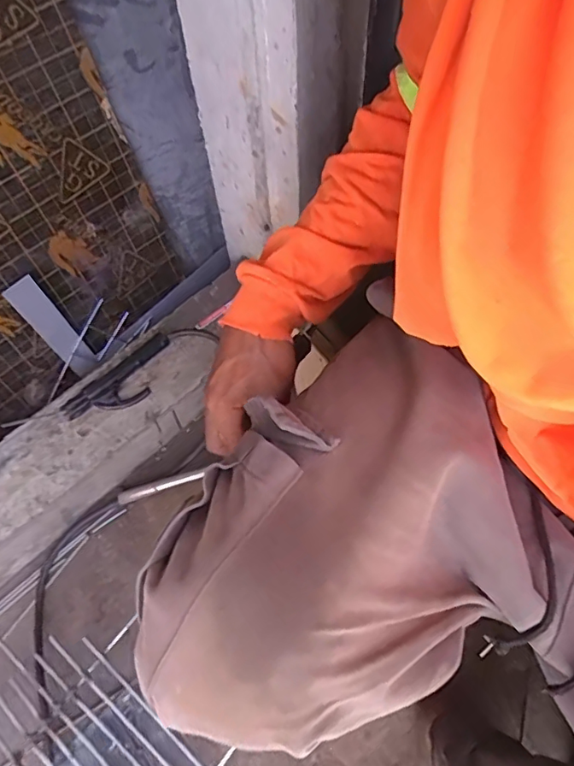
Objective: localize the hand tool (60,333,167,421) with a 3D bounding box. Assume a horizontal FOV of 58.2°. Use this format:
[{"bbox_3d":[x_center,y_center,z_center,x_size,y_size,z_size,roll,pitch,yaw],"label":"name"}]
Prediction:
[{"bbox_3d":[-0.263,0.001,0.828,0.196,0.025,0.077,-38,65,-17],"label":"hand tool"}]

